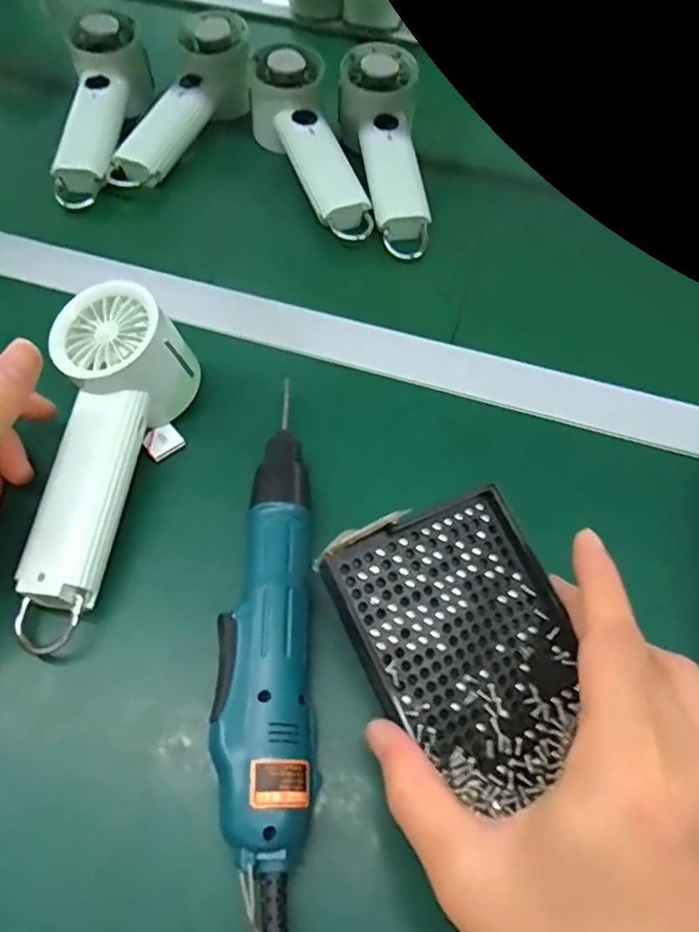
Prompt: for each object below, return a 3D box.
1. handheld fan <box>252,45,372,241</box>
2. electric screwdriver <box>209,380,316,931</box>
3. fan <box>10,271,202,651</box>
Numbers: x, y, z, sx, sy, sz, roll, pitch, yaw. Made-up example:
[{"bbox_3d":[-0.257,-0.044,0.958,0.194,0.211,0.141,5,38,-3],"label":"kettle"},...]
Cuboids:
[{"bbox_3d":[-0.031,-0.253,0.511,0.063,0.054,0.187,-20,75,-13],"label":"handheld fan"},{"bbox_3d":[-0.039,0.085,0.305,0.042,0.039,0.238,-2,58,-2],"label":"electric screwdriver"},{"bbox_3d":[-0.138,-0.002,0.346,0.071,0.061,0.199,8,71,4],"label":"fan"}]

